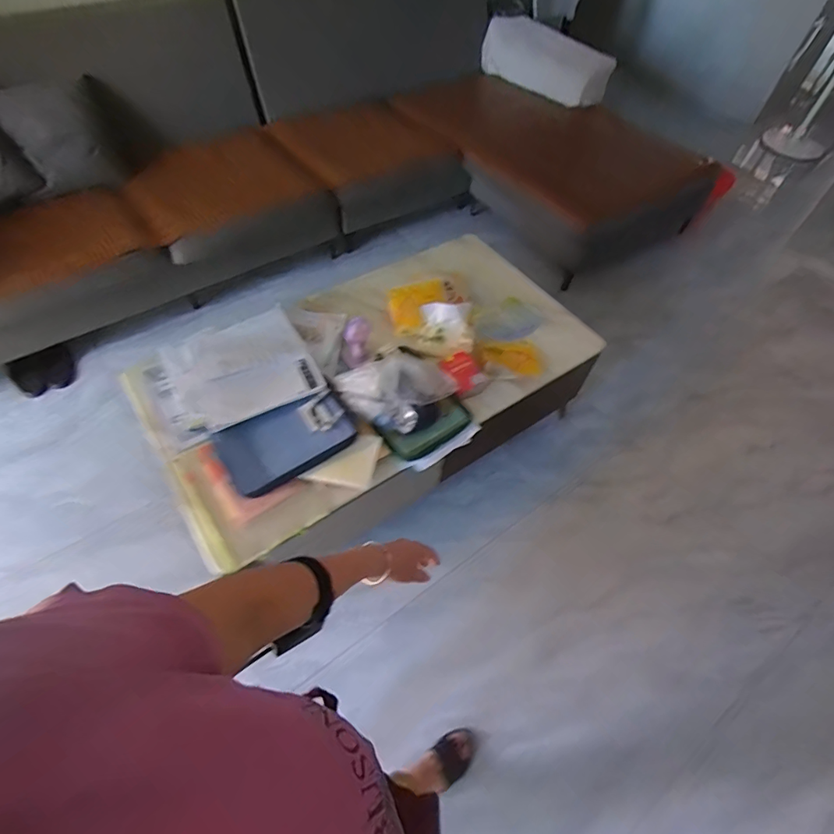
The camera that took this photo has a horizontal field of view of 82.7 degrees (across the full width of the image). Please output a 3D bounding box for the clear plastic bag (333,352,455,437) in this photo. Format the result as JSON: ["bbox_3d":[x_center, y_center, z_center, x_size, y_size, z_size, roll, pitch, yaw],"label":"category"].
[{"bbox_3d":[-0.061,-0.081,1.243,0.239,0.087,0.232,-37,65,-26],"label":"clear plastic bag"}]

